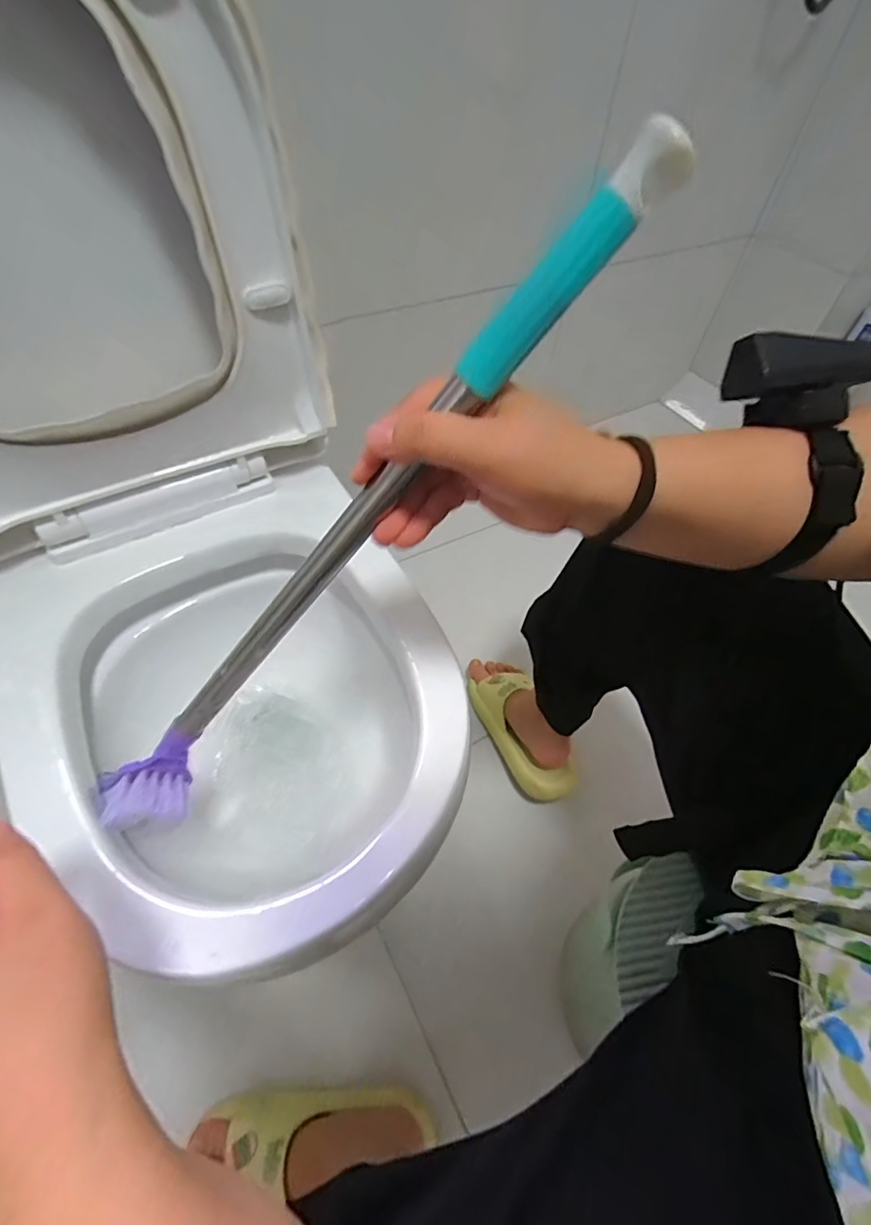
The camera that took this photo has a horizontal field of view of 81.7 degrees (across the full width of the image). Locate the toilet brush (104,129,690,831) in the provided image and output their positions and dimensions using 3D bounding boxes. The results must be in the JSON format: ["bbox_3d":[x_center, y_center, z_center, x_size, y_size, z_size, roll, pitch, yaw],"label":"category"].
[{"bbox_3d":[-0.065,-0.017,0.273,0.039,0.464,0.049,15,38,-47],"label":"toilet brush"}]

